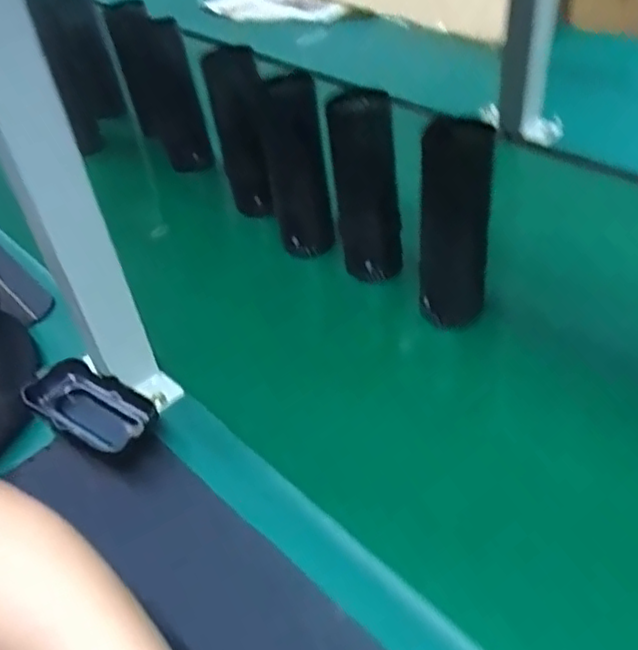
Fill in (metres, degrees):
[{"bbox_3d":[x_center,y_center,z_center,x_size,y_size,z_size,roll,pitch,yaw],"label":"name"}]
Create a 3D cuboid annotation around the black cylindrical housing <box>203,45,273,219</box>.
[{"bbox_3d":[-0.079,-0.198,0.691,0.053,0.163,0.057,-13,42,-6],"label":"black cylindrical housing"}]

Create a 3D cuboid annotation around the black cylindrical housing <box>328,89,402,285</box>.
[{"bbox_3d":[0.042,-0.115,0.595,0.056,0.156,0.047,-3,42,5],"label":"black cylindrical housing"}]

